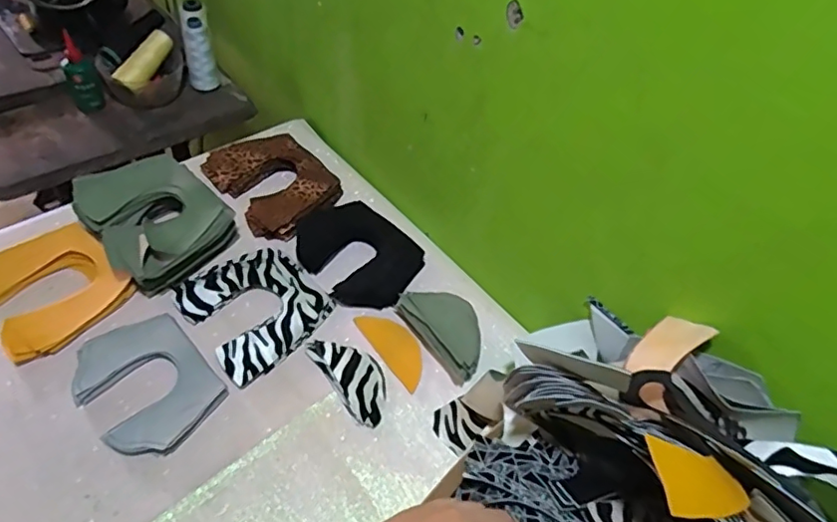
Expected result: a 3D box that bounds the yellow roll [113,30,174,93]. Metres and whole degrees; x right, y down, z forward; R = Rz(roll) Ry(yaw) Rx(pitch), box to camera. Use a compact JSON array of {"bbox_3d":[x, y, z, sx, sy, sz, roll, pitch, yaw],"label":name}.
[{"bbox_3d":[-0.423,-0.312,0.885,0.032,0.033,0.116,21,67,11],"label":"yellow roll"}]

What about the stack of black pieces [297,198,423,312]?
[{"bbox_3d":[-0.082,-0.016,0.738,0.172,0.028,0.121,39,54,23],"label":"stack of black pieces"}]

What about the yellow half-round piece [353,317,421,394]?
[{"bbox_3d":[-0.025,0.101,0.671,0.046,0.005,0.110,-26,58,-28],"label":"yellow half-round piece"}]

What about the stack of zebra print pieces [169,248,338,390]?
[{"bbox_3d":[-0.188,0.051,0.672,0.145,0.014,0.154,-31,61,-31],"label":"stack of zebra print pieces"}]

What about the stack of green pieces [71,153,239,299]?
[{"bbox_3d":[-0.329,-0.056,0.708,0.170,0.057,0.150,34,53,19],"label":"stack of green pieces"}]

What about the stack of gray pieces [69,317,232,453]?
[{"bbox_3d":[-0.283,0.124,0.591,0.115,0.010,0.154,-34,62,-32],"label":"stack of gray pieces"}]

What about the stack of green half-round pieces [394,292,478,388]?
[{"bbox_3d":[0.033,0.079,0.674,0.070,0.030,0.125,-29,59,-29],"label":"stack of green half-round pieces"}]

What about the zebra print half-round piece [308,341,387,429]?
[{"bbox_3d":[-0.071,0.126,0.635,0.055,0.008,0.116,-28,59,-29],"label":"zebra print half-round piece"}]

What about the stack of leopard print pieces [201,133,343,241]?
[{"bbox_3d":[-0.196,-0.112,0.796,0.141,0.033,0.166,-31,61,-31],"label":"stack of leopard print pieces"}]

